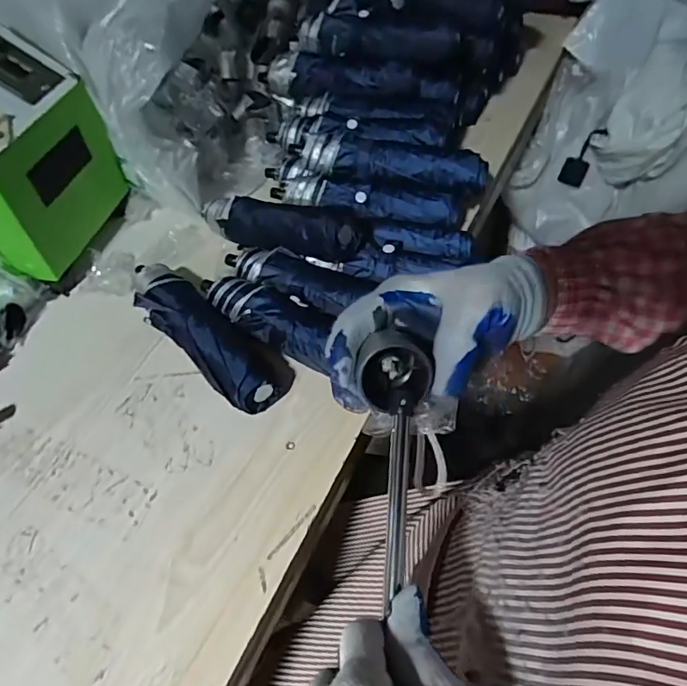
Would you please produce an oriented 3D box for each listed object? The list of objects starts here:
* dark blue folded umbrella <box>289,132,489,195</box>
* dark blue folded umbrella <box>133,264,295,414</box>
[{"bbox_3d":[0.046,-0.208,0.596,0.234,0.043,0.054,9,52,11],"label":"dark blue folded umbrella"},{"bbox_3d":[-0.145,-0.016,0.516,0.222,0.053,0.069,35,60,27],"label":"dark blue folded umbrella"}]

